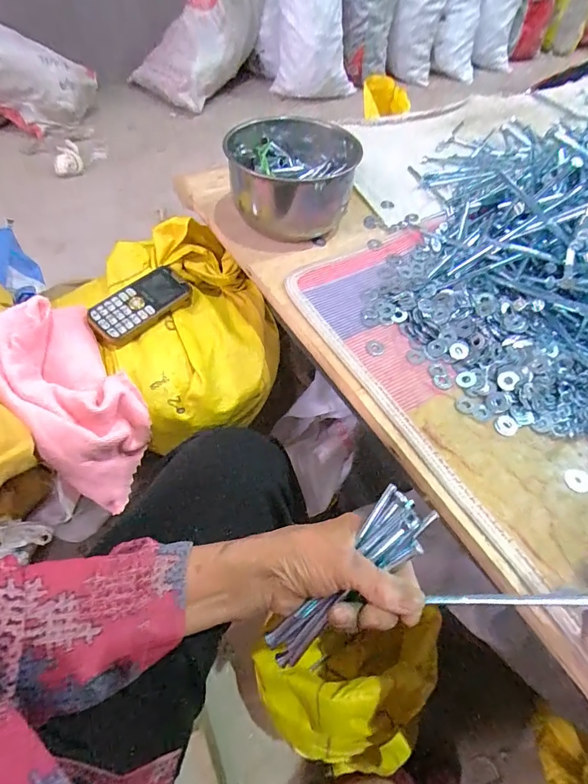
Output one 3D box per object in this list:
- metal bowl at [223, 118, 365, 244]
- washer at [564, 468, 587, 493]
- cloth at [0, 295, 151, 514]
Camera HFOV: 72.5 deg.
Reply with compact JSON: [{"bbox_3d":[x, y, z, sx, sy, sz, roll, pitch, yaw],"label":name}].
[{"bbox_3d":[-0.004,-0.297,0.543,0.156,0.083,0.193,-8,58,-9],"label":"metal bowl"},{"bbox_3d":[0.250,0.077,0.351,0.024,0.004,0.021,-16,59,-14],"label":"washer"},{"bbox_3d":[-0.253,0.013,0.456,0.129,0.066,0.236,-34,104,-23],"label":"cloth"}]

